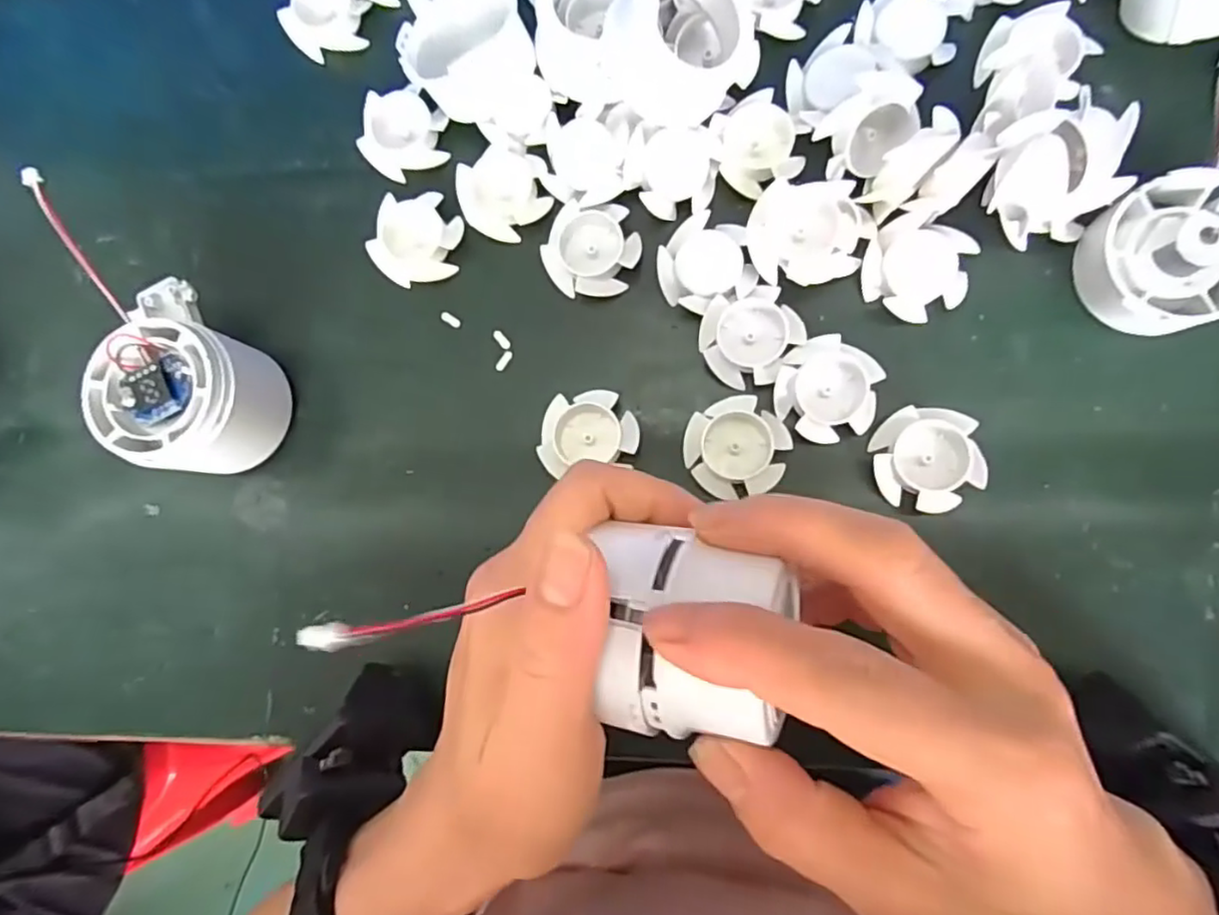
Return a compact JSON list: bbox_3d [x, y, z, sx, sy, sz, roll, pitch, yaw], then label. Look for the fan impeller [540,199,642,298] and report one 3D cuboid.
[{"bbox_3d":[-0.007,-0.089,0.274,0.039,0.012,0.037,5,87,8],"label":"fan impeller"}]

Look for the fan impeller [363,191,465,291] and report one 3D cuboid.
[{"bbox_3d":[-0.086,-0.098,0.285,0.040,0.012,0.036,-17,84,6],"label":"fan impeller"}]

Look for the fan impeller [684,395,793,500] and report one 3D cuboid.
[{"bbox_3d":[0.051,-0.003,0.257,0.039,0.012,0.039,-1,86,8],"label":"fan impeller"}]

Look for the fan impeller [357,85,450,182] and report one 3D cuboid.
[{"bbox_3d":[-0.094,-0.148,0.291,0.038,0.013,0.035,-28,83,5],"label":"fan impeller"}]

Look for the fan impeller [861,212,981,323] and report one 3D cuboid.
[{"bbox_3d":[0.123,-0.075,0.256,0.039,0.013,0.037,-1,86,8],"label":"fan impeller"}]

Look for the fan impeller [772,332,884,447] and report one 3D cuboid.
[{"bbox_3d":[0.087,-0.026,0.256,0.039,0.014,0.038,-1,86,8],"label":"fan impeller"}]

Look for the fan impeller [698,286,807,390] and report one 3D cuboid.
[{"bbox_3d":[0.058,-0.049,0.260,0.038,0.009,0.039,-1,86,8],"label":"fan impeller"}]

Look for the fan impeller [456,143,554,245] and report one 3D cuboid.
[{"bbox_3d":[-0.045,-0.117,0.280,0.039,0.010,0.039,-1,86,8],"label":"fan impeller"}]

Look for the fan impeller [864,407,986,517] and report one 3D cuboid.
[{"bbox_3d":[0.124,0.001,0.248,0.038,0.013,0.039,-1,86,8],"label":"fan impeller"}]

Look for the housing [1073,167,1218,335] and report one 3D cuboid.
[{"bbox_3d":[0.205,-0.073,0.235,0.063,0.032,0.052,-33,82,4],"label":"housing"}]

